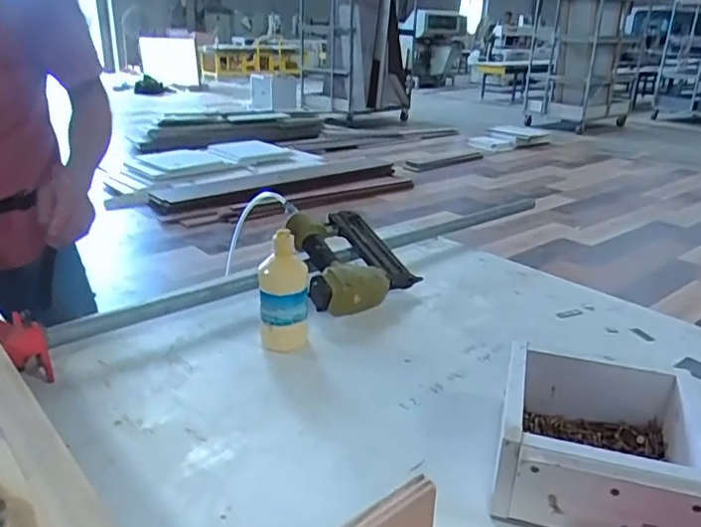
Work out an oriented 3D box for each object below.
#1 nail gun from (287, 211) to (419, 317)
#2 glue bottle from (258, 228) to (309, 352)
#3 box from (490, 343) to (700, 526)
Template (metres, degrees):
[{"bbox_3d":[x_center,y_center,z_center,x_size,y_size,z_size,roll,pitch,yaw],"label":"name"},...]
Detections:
[{"bbox_3d":[0.005,-0.008,1.046,0.207,0.112,0.247,-5,24,-17],"label":"nail gun"},{"bbox_3d":[-0.096,0.043,0.837,0.071,0.165,0.059,1,23,-4],"label":"glue bottle"},{"bbox_3d":[0.256,0.191,0.604,0.189,0.098,0.199,9,24,16],"label":"box"}]

